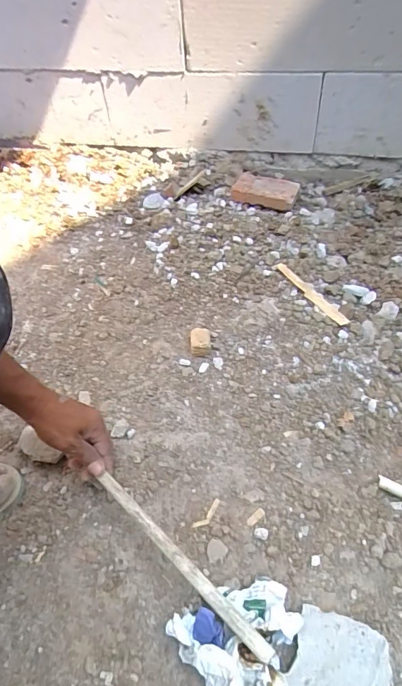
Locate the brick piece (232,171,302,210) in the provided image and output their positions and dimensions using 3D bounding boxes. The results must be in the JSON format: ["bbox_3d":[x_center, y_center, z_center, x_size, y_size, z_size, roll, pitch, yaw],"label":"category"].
[{"bbox_3d":[0.164,-0.391,1.083,0.165,0.040,0.082,18,53,20],"label":"brick piece"}]

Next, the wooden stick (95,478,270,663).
[{"bbox_3d":[-0.031,0.239,0.479,0.016,0.008,0.273,-39,52,-25],"label":"wooden stick"}]

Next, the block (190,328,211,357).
[{"bbox_3d":[-0.001,-0.002,0.762,0.035,0.029,0.050,-2,49,4],"label":"block"}]

